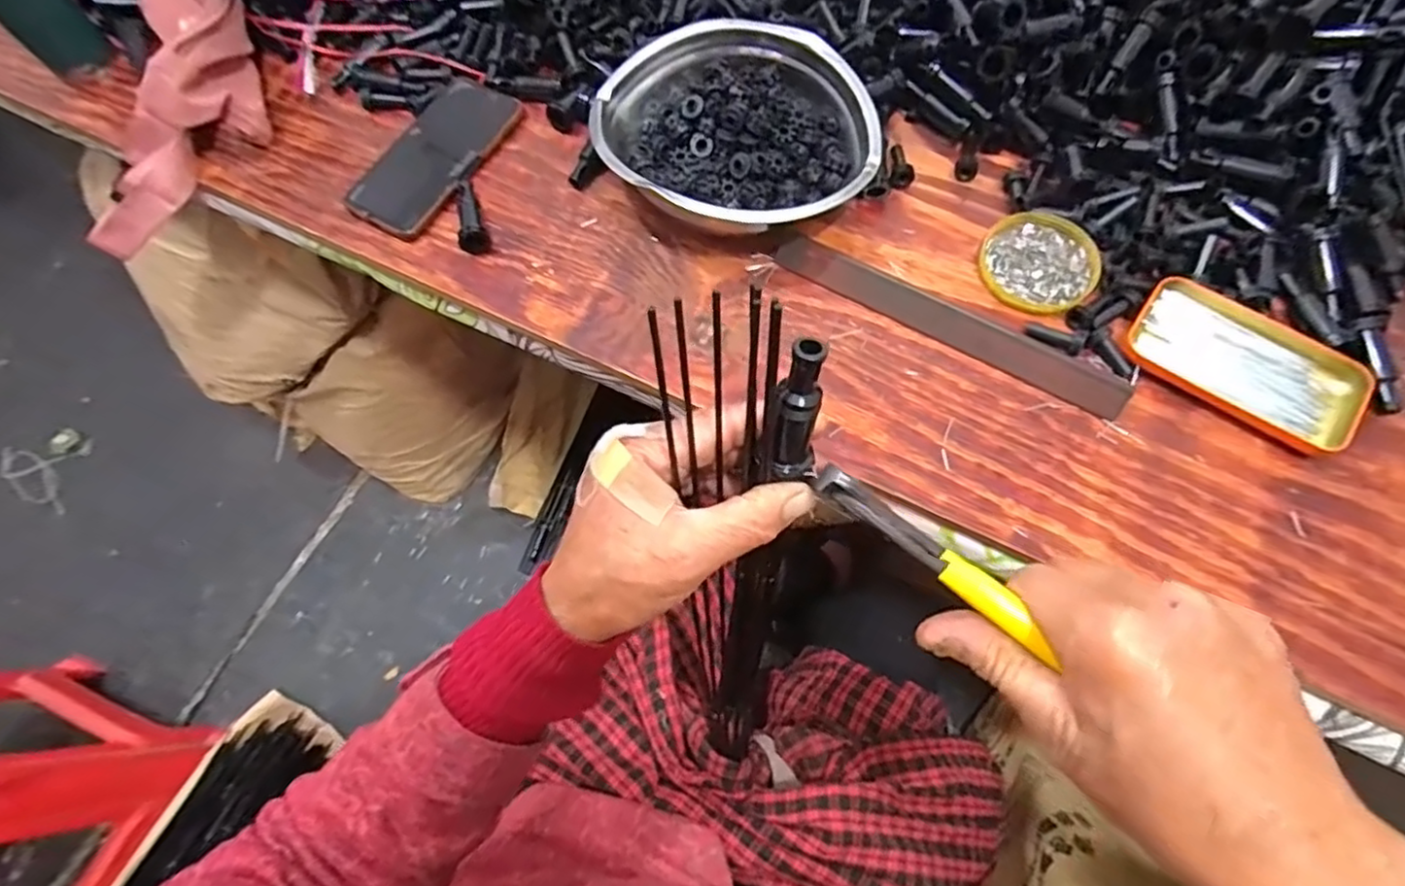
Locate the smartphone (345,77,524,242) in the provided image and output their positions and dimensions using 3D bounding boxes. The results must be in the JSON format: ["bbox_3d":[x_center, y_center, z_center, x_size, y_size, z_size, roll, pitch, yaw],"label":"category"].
[{"bbox_3d":[-0.227,-0.245,0.563,0.077,0.011,0.166,27,72,12],"label":"smartphone"}]

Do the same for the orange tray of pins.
[{"bbox_3d":[0.371,-0.057,0.454,0.141,0.019,0.075,32,73,14],"label":"orange tray of pins"}]

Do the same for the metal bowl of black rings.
[{"bbox_3d":[0.024,-0.241,0.523,0.215,0.058,0.186,3,68,4],"label":"metal bowl of black rings"}]

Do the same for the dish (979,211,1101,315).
[{"bbox_3d":[0.250,-0.133,0.494,0.081,0.014,0.077,-1,68,2],"label":"dish"}]

